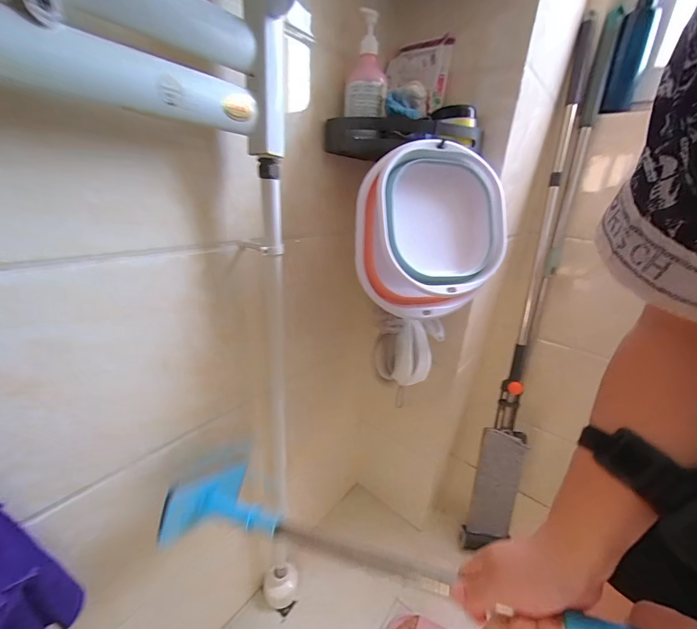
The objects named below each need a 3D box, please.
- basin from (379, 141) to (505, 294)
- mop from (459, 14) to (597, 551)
[{"bbox_3d":[0.156,-0.159,0.526,0.220,0.246,0.060,-2,4,-14],"label":"basin"},{"bbox_3d":[0.479,0.016,0.822,0.119,1.328,0.098,11,10,20],"label":"mop"}]

